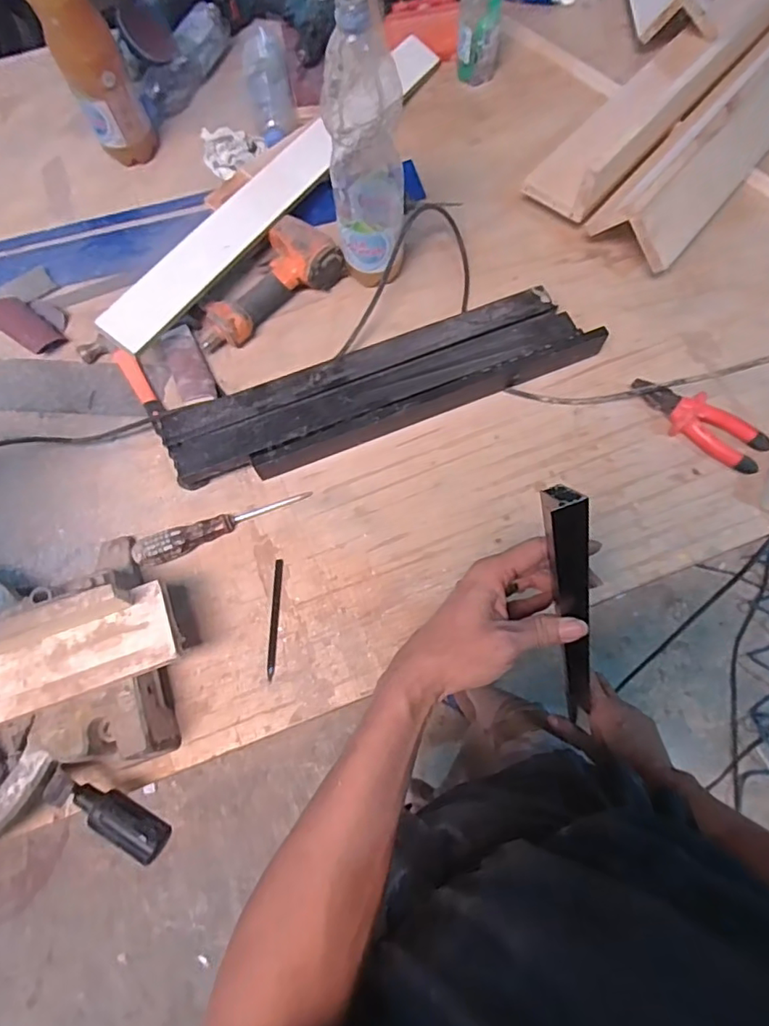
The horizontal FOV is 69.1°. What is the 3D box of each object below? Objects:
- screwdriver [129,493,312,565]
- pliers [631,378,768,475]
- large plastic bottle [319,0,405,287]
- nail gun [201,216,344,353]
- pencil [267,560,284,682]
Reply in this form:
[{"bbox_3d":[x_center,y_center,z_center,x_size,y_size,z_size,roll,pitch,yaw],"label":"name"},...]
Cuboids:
[{"bbox_3d":[-0.194,0.016,0.676,0.210,0.029,0.034,-21,73,-6],"label":"screwdriver"},{"bbox_3d":[0.393,-0.115,0.701,0.173,0.026,0.058,35,76,11],"label":"pliers"},{"bbox_3d":[-0.019,-0.401,0.654,0.089,0.324,0.092,-2,73,1],"label":"large plastic bottle"},{"bbox_3d":[-0.171,-0.312,0.766,0.218,0.055,0.105,-42,76,-12],"label":"nail gun"},{"bbox_3d":[-0.128,0.122,0.654,0.010,0.004,0.139,0,72,1],"label":"pencil"}]

